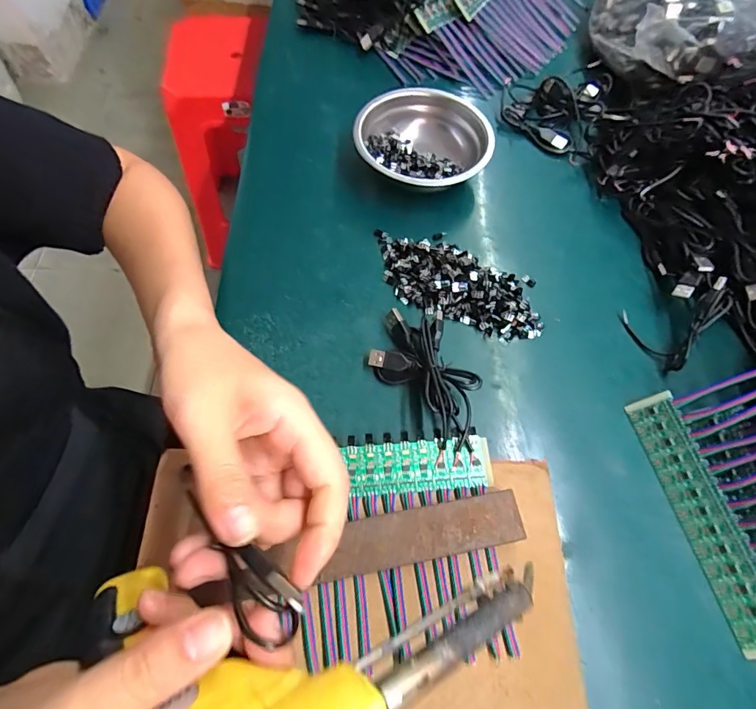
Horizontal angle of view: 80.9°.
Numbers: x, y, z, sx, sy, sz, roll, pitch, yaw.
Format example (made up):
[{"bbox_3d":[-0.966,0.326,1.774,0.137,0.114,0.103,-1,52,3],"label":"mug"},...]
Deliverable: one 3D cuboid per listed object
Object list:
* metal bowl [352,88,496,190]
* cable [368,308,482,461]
[{"bbox_3d":[0.042,-0.200,0.427,0.124,0.041,0.126,1,65,-2],"label":"metal bowl"},{"bbox_3d":[0.036,0.018,0.330,0.067,0.030,0.117,-14,66,-9],"label":"cable"}]

